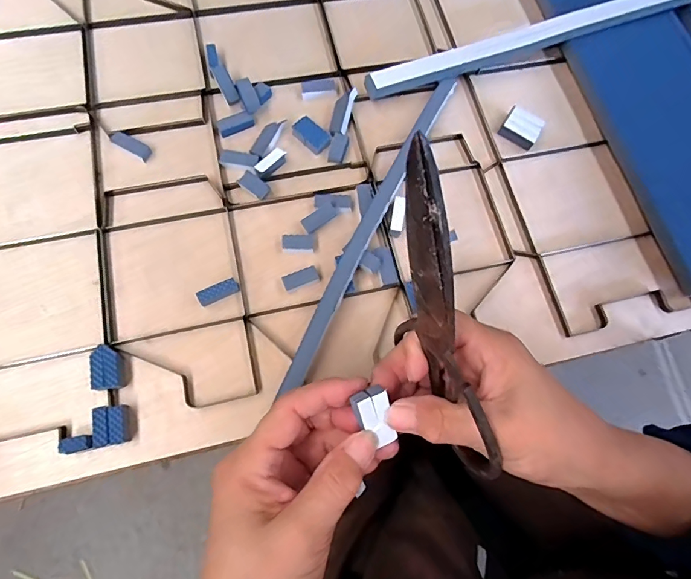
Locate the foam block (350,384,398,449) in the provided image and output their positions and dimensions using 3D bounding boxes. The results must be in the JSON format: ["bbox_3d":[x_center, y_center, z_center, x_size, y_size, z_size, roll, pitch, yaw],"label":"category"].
[{"bbox_3d":[0.016,0.069,0.233,0.017,0.010,0.031,-27,101,-20],"label":"foam block"}]

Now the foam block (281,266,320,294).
[{"bbox_3d":[-0.032,-0.007,0.317,0.026,0.006,0.013,-21,74,-8],"label":"foam block"}]

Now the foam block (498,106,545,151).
[{"bbox_3d":[0.149,-0.136,0.364,0.031,0.010,0.026,34,75,9],"label":"foam block"}]

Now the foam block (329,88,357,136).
[{"bbox_3d":[-0.002,-0.147,0.361,0.014,0.011,0.043,14,73,3],"label":"foam block"}]

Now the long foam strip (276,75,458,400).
[{"bbox_3d":[0.024,-0.058,0.328,0.016,0.021,0.293,25,74,6],"label":"long foam strip"}]

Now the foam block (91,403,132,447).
[{"bbox_3d":[-0.149,0.087,0.278,0.019,0.014,0.025,-11,73,-5],"label":"foam block"}]

